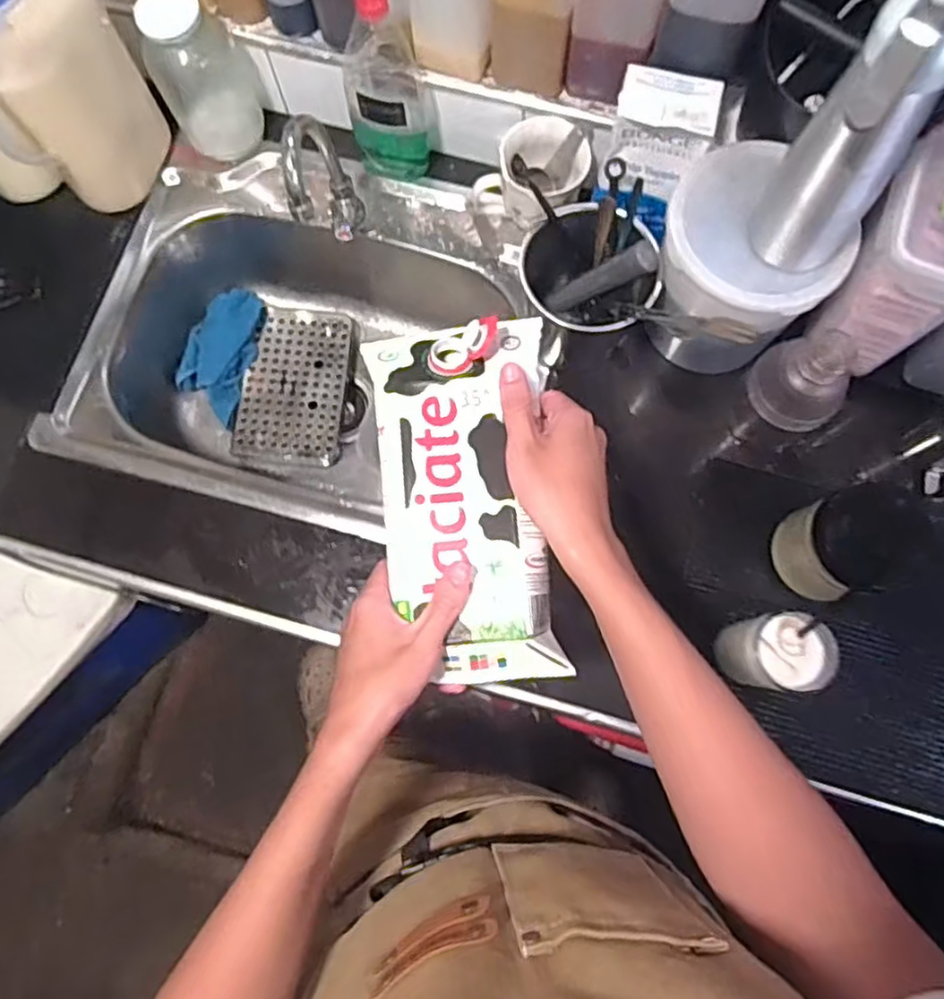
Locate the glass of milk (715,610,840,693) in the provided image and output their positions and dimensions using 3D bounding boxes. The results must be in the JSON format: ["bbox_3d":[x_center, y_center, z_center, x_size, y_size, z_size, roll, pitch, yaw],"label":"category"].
[{"bbox_3d":[0.276,0.145,0.649,0.078,0.123,0.066,-11,76,-2],"label":"glass of milk"}]

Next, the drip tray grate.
[{"bbox_3d":[-0.240,-0.160,0.958,0.139,0.025,0.226,8,76,3],"label":"drip tray grate"}]

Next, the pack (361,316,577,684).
[{"bbox_3d":[0.001,0.000,0.498,0.136,0.040,0.266,-11,82,-2],"label":"pack"}]

